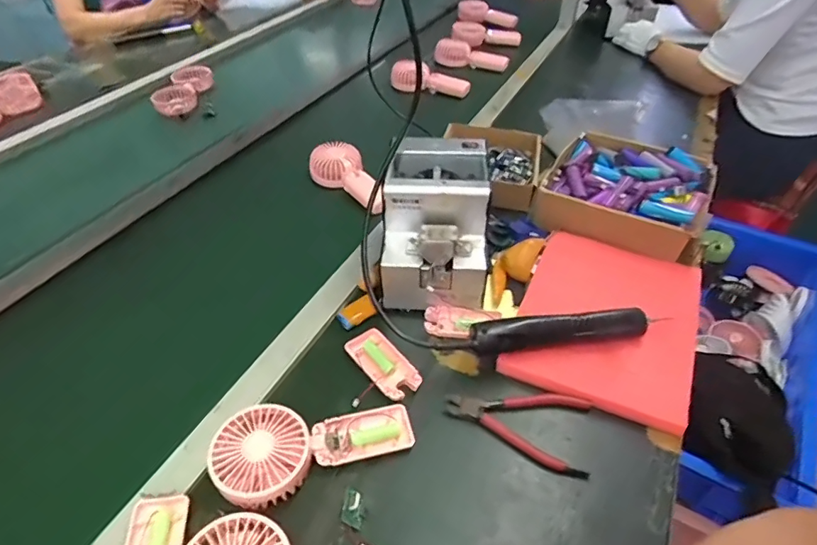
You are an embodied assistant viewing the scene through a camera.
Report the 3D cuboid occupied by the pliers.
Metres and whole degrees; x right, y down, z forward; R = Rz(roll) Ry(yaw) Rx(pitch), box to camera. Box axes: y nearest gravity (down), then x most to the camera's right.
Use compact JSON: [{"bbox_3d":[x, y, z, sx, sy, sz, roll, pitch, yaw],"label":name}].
[{"bbox_3d":[0.113,0.150,0.512,0.145,0.013,0.082,13,44,17],"label":"pliers"}]

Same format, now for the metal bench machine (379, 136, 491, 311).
[{"bbox_3d":[0.035,-0.063,0.627,0.123,0.146,0.169,3,42,6],"label":"metal bench machine"}]

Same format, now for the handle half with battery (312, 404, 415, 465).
[{"bbox_3d":[-0.044,0.158,0.489,0.094,0.024,0.045,-12,43,-10],"label":"handle half with battery"}]

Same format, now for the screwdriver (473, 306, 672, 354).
[{"bbox_3d":[0.174,0.063,0.551,0.212,0.041,0.031,-7,42,-5],"label":"screwdriver"}]

